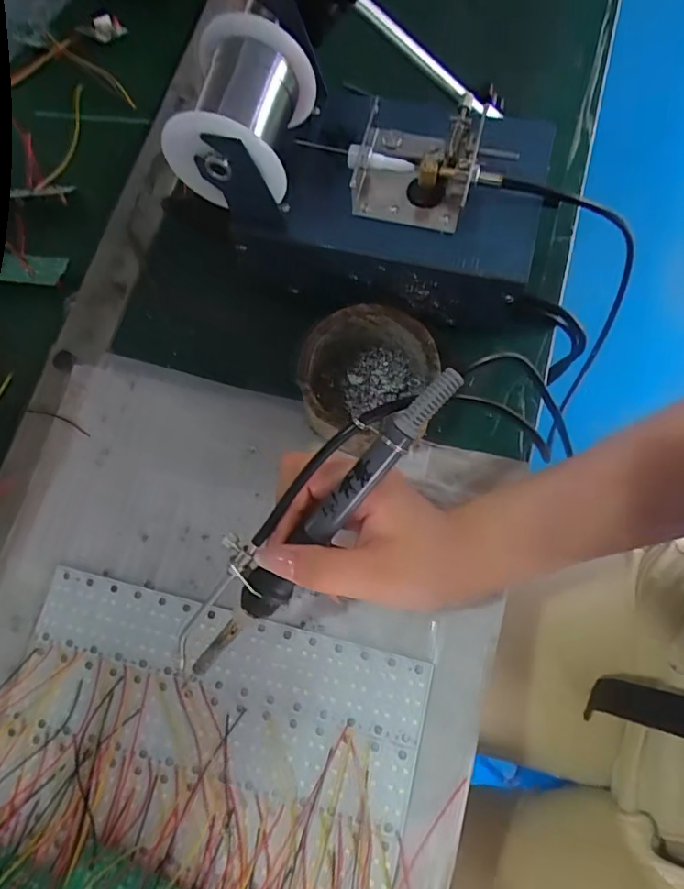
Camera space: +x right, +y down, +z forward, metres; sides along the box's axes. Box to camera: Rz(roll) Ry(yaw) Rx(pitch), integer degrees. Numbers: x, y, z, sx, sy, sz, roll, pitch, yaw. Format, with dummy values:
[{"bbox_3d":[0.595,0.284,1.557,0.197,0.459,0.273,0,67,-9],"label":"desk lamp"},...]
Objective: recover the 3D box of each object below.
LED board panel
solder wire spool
[{"bbox_3d":[-0.073,0.144,0.317,0.237,0.004,0.088,13,75,5],"label":"LED board panel"},{"bbox_3d":[-0.054,-0.177,0.288,0.065,0.055,0.072,12,76,8],"label":"solder wire spool"}]

